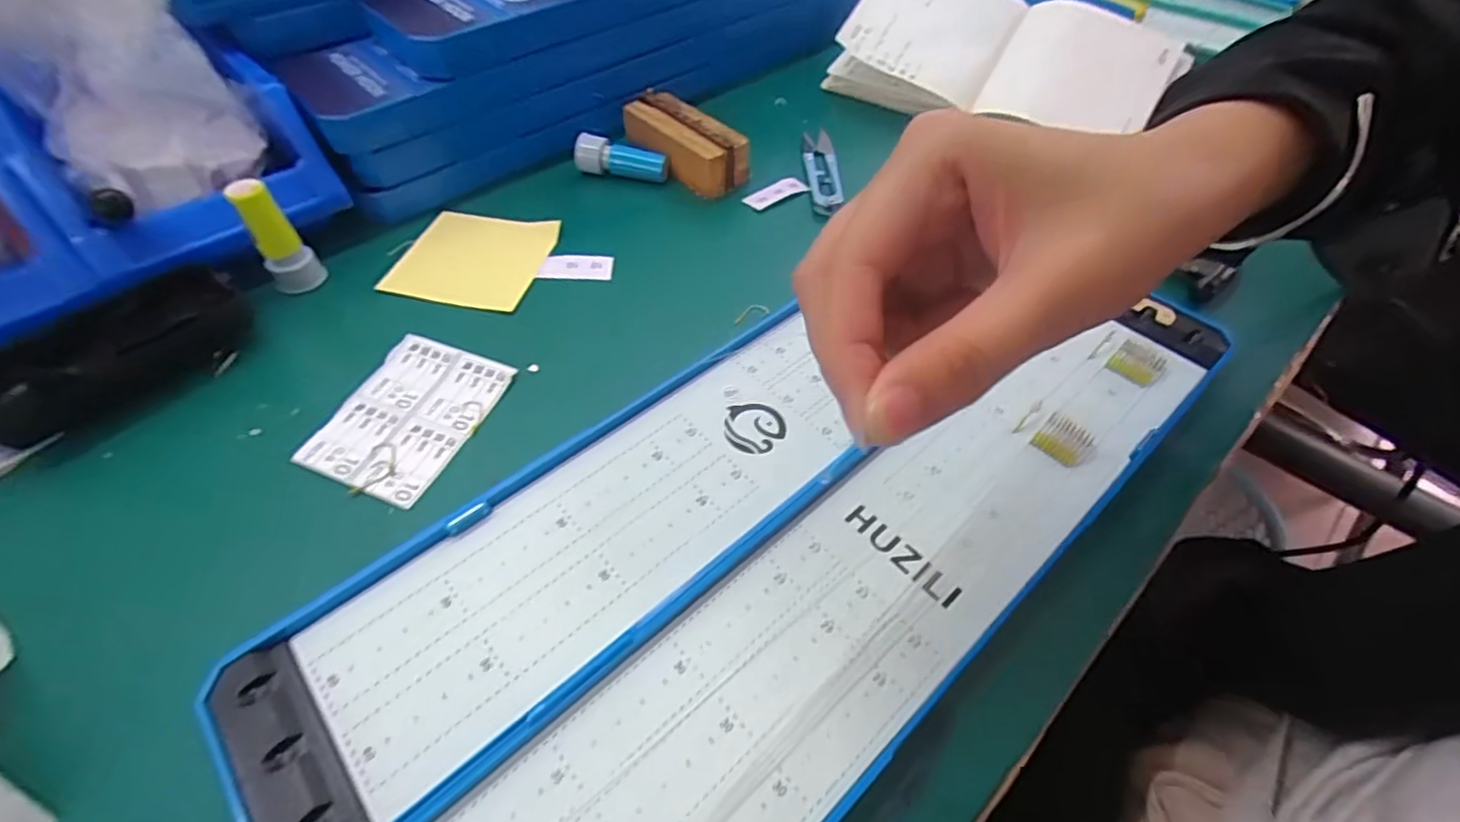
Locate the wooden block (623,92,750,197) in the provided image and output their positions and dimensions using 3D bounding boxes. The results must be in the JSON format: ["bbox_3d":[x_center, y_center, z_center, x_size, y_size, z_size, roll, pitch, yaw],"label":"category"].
[{"bbox_3d":[-0.033,-0.186,0.435,0.095,0.032,0.041,38,58,25],"label":"wooden block"}]

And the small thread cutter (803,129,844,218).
[{"bbox_3d":[0.066,-0.172,0.445,0.024,0.012,0.107,1,50,-2],"label":"small thread cutter"}]

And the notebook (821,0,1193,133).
[{"bbox_3d":[0.212,-0.274,0.482,0.238,0.046,0.130,26,76,11],"label":"notebook"}]

